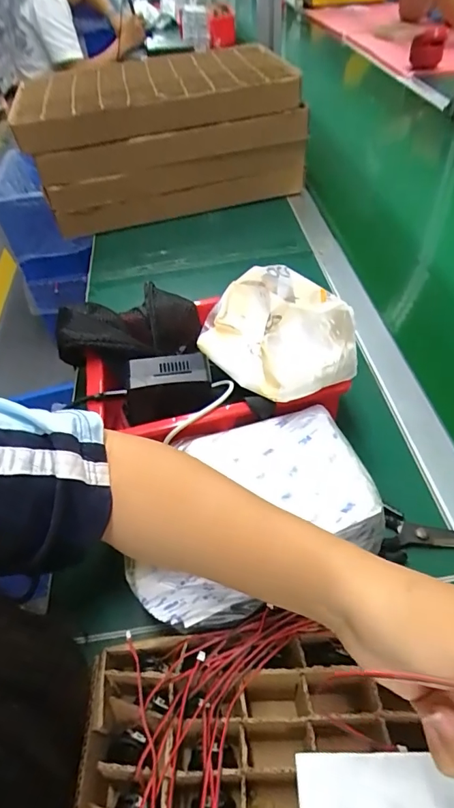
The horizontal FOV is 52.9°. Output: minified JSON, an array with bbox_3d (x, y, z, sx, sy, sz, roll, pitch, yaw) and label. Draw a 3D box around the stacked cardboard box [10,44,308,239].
[{"bbox_3d":[-0.108,-0.451,0.772,0.422,0.175,0.216,-14,48,-7],"label":"stacked cardboard box"}]

